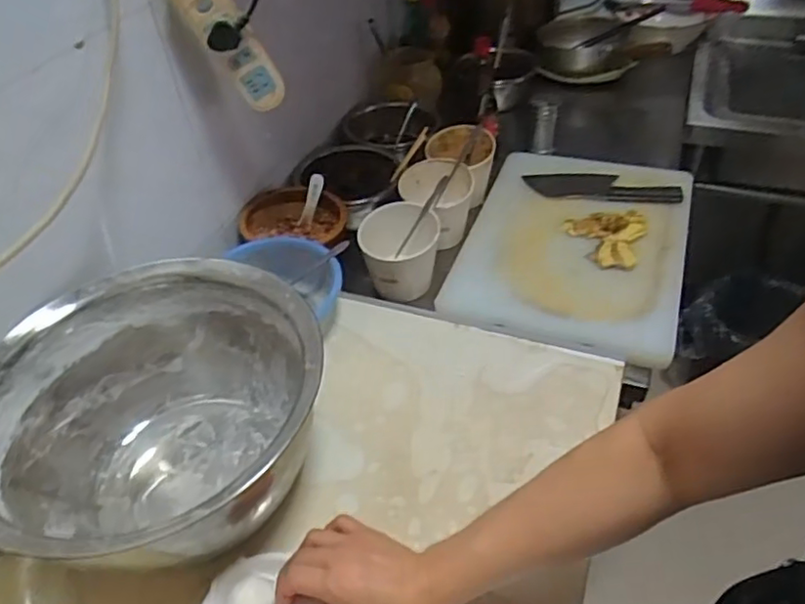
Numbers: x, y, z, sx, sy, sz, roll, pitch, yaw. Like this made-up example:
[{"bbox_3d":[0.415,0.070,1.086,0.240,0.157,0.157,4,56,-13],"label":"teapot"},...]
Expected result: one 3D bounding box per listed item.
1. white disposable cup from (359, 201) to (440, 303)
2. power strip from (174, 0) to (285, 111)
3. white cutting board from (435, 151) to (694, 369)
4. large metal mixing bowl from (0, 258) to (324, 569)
[{"bbox_3d":[0.000,-0.067,0.917,0.107,0.100,0.117,-2,43,2],"label":"white disposable cup"},{"bbox_3d":[-0.195,-0.294,0.729,0.053,0.175,0.026,-27,44,8],"label":"power strip"},{"bbox_3d":[0.264,-0.098,0.970,0.316,0.035,0.442,12,46,17],"label":"white cutting board"},{"bbox_3d":[-0.231,0.118,0.611,0.294,0.160,0.301,-2,43,2],"label":"large metal mixing bowl"}]

